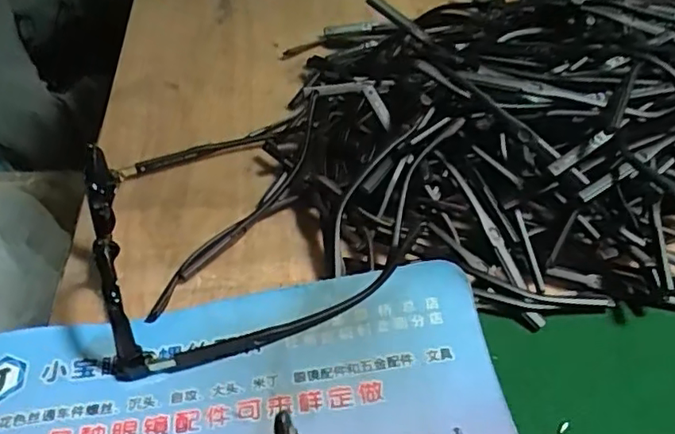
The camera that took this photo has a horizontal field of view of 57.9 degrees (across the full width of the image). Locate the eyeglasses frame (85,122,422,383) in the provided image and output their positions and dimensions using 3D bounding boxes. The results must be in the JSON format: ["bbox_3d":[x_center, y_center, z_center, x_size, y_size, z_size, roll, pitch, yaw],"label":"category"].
[{"bbox_3d":[-0.055,-0.004,0.321,0.156,0.041,0.149,-17,48,-14],"label":"eyeglasses frame"}]

